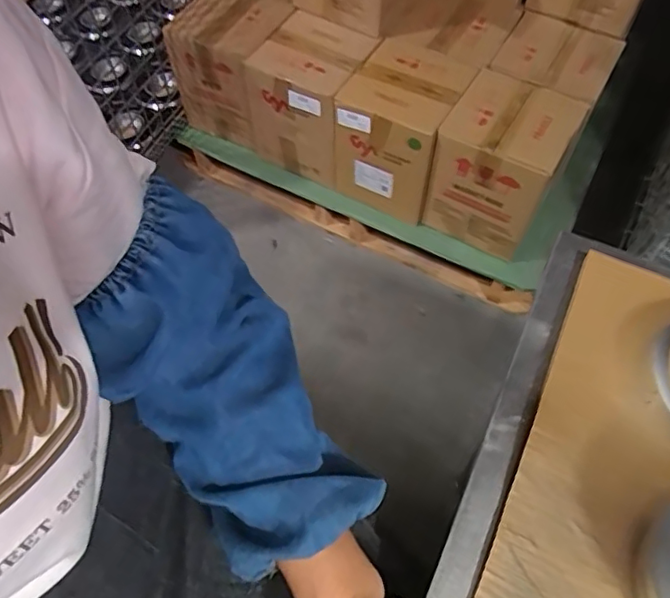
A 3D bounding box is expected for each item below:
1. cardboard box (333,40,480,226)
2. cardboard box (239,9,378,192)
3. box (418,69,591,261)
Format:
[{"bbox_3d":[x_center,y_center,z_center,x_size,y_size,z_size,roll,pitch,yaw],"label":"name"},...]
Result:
[{"bbox_3d":[0.144,-0.360,1.221,0.211,0.248,0.232,27,62,16],"label":"cardboard box"},{"bbox_3d":[-0.053,-0.461,1.331,0.224,0.271,0.206,26,62,16],"label":"cardboard box"},{"bbox_3d":[0.355,-0.286,1.229,0.233,0.261,0.237,27,62,16],"label":"box"}]

